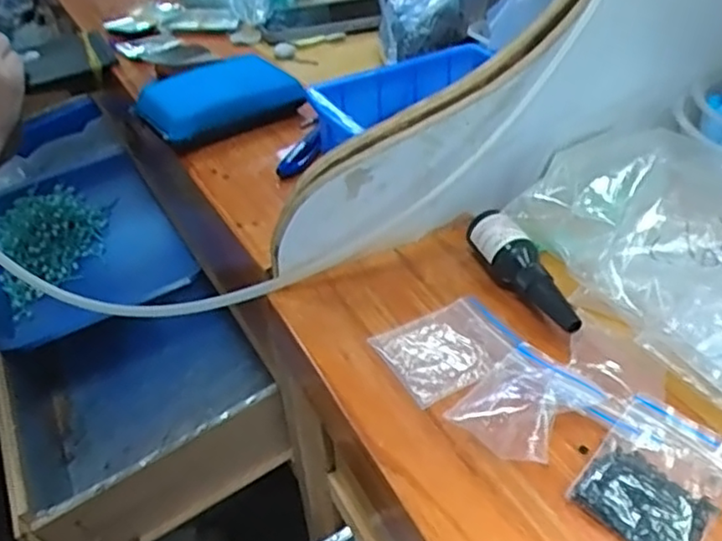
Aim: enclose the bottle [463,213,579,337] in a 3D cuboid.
[{"bbox_3d":[0.088,0.001,0.353,0.024,0.028,0.085,-20,43,-19],"label":"bottle"}]

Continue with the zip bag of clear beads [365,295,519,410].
[{"bbox_3d":[0.044,0.037,0.329,0.068,0.004,0.049,-24,44,-24],"label":"zip bag of clear beads"}]

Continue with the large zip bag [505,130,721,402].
[{"bbox_3d":[0.190,0.001,0.325,0.146,0.058,0.197,-20,43,-19],"label":"large zip bag"}]

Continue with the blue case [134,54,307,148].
[{"bbox_3d":[-0.110,-0.130,0.510,0.118,0.035,0.067,-30,47,-29],"label":"blue case"}]

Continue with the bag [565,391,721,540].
[{"bbox_3d":[0.123,0.083,0.272,0.049,0.004,0.073,31,50,33],"label":"bag"}]

